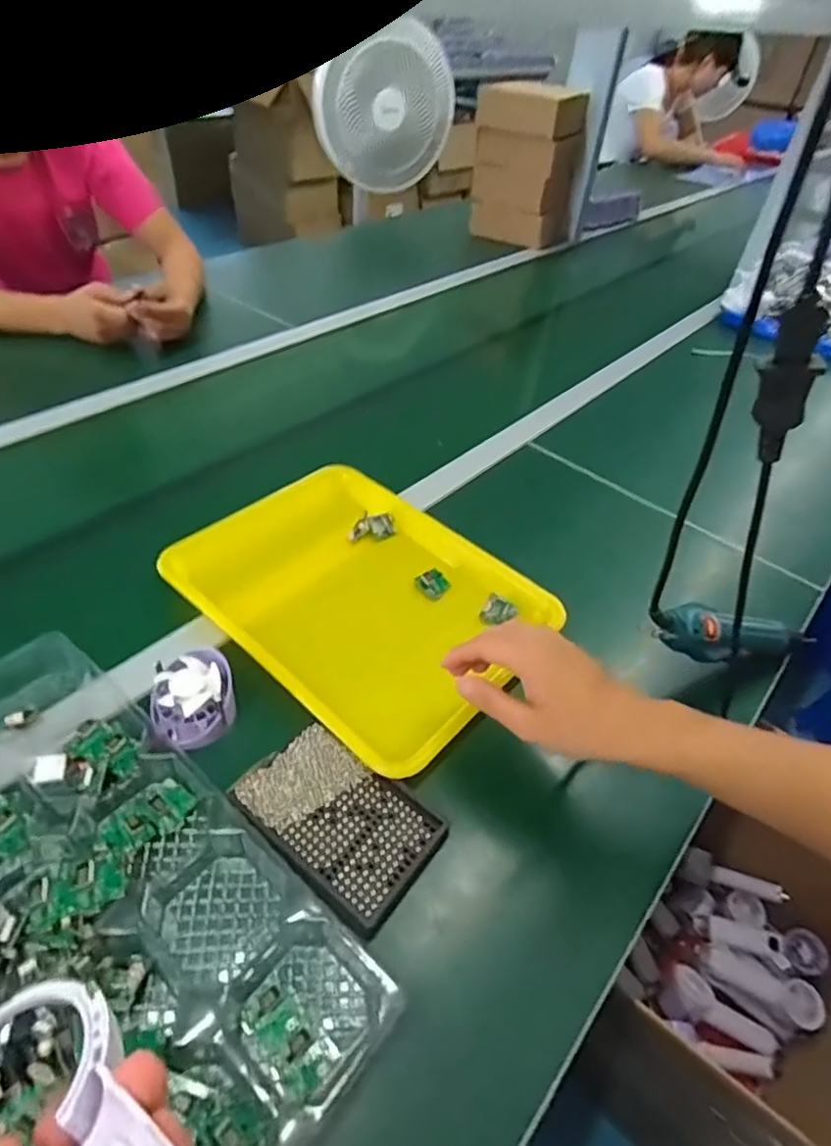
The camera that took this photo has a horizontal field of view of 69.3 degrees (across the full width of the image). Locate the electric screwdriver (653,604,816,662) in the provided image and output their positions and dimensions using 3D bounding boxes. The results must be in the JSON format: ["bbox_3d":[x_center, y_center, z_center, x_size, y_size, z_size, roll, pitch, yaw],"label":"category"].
[{"bbox_3d":[0.303,0.058,0.539,0.240,0.035,0.037,6,41,-32],"label":"electric screwdriver"}]

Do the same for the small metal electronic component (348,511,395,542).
[{"bbox_3d":[-0.048,-0.052,0.661,0.049,0.024,0.026,-6,47,-13],"label":"small metal electronic component"}]

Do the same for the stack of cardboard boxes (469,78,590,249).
[{"bbox_3d":[0.245,-0.908,1.366,0.222,0.303,0.138,34,51,24],"label":"stack of cardboard boxes"}]

